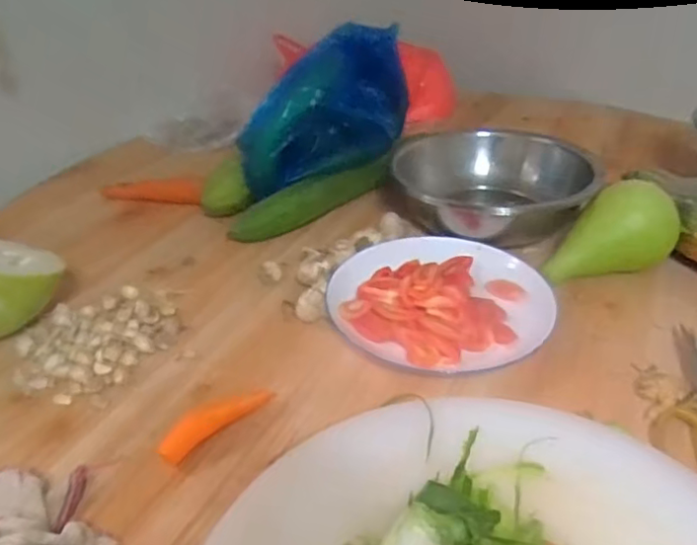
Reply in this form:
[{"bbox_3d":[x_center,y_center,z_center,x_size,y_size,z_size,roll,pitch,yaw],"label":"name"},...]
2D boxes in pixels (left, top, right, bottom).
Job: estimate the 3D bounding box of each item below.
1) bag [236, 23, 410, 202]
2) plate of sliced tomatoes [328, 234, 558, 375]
[{"bbox_3d":[-0.027,-0.243,0.888,0.065,0.189,0.288,25,42,32],"label":"bag"},{"bbox_3d":[0.097,0.031,0.684,0.235,0.041,0.189,15,38,21],"label":"plate of sliced tomatoes"}]

